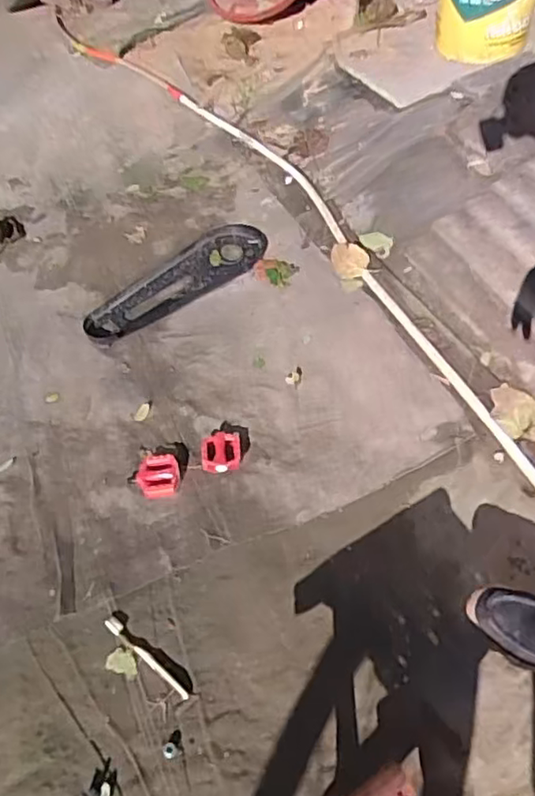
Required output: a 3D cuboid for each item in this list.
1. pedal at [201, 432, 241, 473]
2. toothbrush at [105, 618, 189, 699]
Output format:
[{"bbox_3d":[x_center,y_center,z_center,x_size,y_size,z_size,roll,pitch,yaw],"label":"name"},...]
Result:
[{"bbox_3d":[-0.089,0.102,1.209,0.073,0.028,0.076,-5,50,-4],"label":"pedal"},{"bbox_3d":[-0.192,0.406,0.988,0.179,0.012,0.018,34,58,26],"label":"toothbrush"}]

